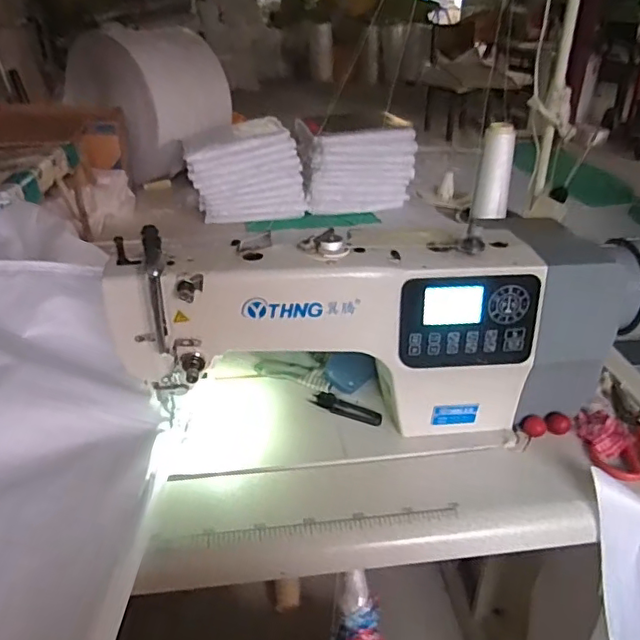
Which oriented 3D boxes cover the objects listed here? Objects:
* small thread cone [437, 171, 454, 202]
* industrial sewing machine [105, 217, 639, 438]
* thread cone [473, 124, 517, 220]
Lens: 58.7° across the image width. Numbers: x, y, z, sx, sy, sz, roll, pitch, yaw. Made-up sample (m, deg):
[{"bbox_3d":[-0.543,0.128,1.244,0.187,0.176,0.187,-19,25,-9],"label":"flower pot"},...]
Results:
[{"bbox_3d":[0.250,-0.264,1.128,0.031,0.053,0.032,6,32,9],"label":"small thread cone"},{"bbox_3d":[0.078,0.010,0.671,0.596,0.243,0.144,-4,32,-6],"label":"industrial sewing machine"},{"bbox_3d":[0.309,-0.260,0.998,0.054,0.152,0.058,9,33,13],"label":"thread cone"}]

